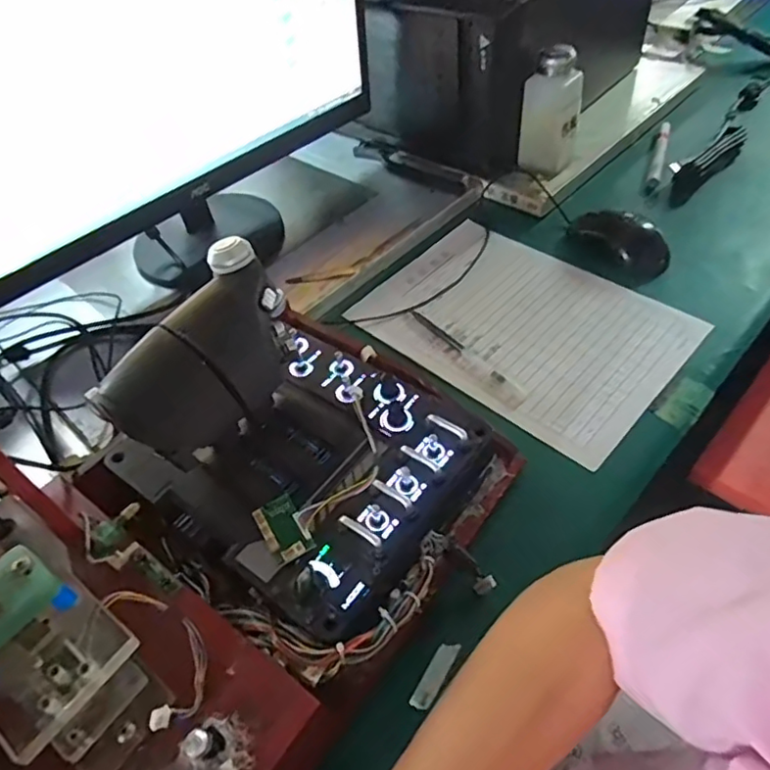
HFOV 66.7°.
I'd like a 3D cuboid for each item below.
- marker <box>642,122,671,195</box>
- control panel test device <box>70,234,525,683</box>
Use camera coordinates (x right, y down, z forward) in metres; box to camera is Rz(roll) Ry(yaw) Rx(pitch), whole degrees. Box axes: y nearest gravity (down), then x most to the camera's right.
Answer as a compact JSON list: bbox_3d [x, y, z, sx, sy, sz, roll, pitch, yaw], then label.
[{"bbox_3d":[0.335,-0.282,0.721,0.017,0.013,0.152,14,52,19],"label":"marker"},{"bbox_3d":[-0.059,0.045,0.413,0.241,0.140,0.224,26,57,27],"label":"control panel test device"}]

